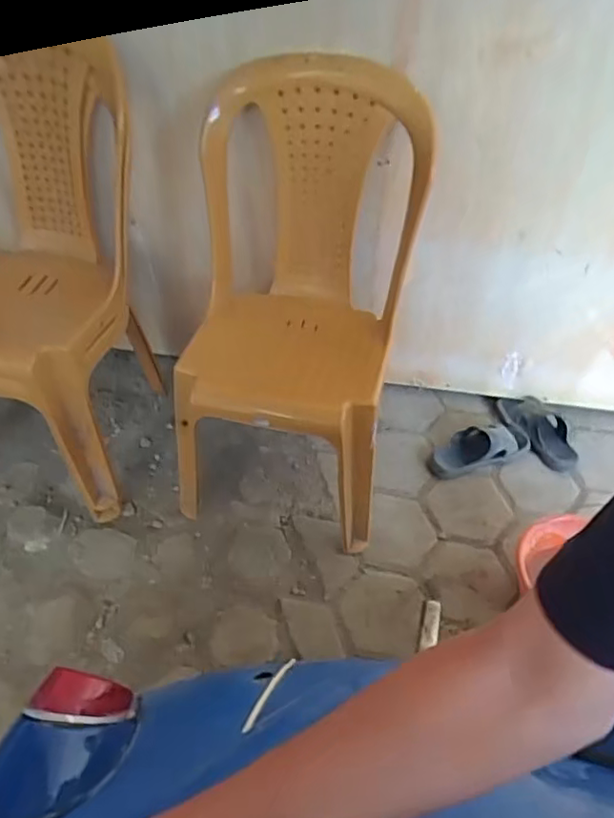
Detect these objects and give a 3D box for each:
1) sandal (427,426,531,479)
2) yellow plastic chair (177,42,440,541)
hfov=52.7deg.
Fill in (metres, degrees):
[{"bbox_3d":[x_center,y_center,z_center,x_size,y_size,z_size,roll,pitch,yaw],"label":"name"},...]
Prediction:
[{"bbox_3d":[0.438,0.099,1.571,0.275,0.068,0.113,-11,49,-11],"label":"sandal"},{"bbox_3d":[-0.027,-0.180,1.257,0.426,0.827,0.430,8,48,6],"label":"yellow plastic chair"}]

